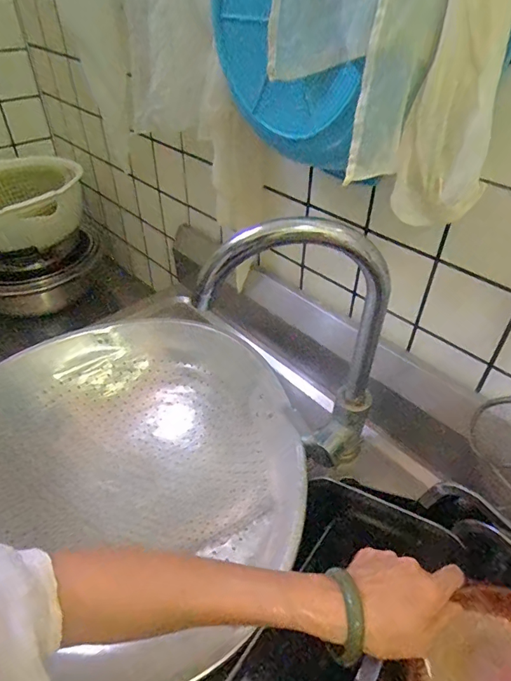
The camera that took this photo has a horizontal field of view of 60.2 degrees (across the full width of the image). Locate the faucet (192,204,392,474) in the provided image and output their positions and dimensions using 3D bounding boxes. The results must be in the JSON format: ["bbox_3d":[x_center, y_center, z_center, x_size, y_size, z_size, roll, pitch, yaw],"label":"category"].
[{"bbox_3d":[0.054,0.032,0.489,0.213,0.342,0.064,-10,43,-12],"label":"faucet"}]

